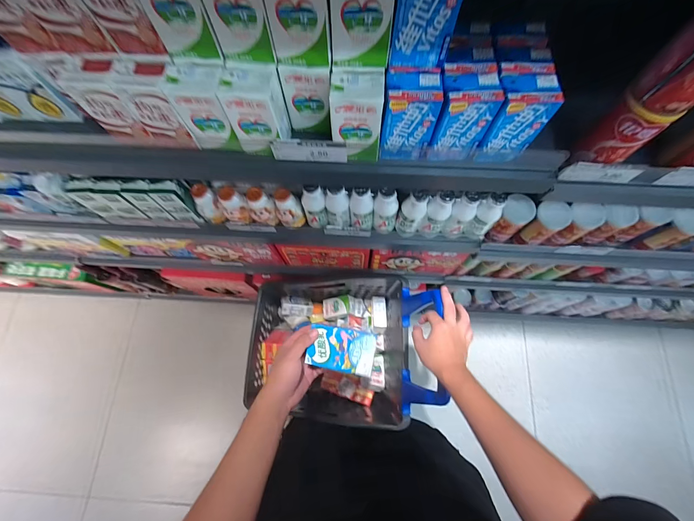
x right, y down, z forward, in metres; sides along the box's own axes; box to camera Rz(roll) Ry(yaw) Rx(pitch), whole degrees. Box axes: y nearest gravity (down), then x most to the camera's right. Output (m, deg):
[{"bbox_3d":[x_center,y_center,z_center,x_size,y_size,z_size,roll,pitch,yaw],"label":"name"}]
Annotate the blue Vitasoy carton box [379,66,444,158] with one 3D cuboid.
[{"bbox_3d":[0.080,-0.186,0.405,0.063,0.099,0.055,3,73,3],"label":"blue Vitasoy carton box"}]

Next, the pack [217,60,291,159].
[{"bbox_3d":[-0.115,-0.196,0.413,0.064,0.098,0.058,8,73,4],"label":"pack"}]

